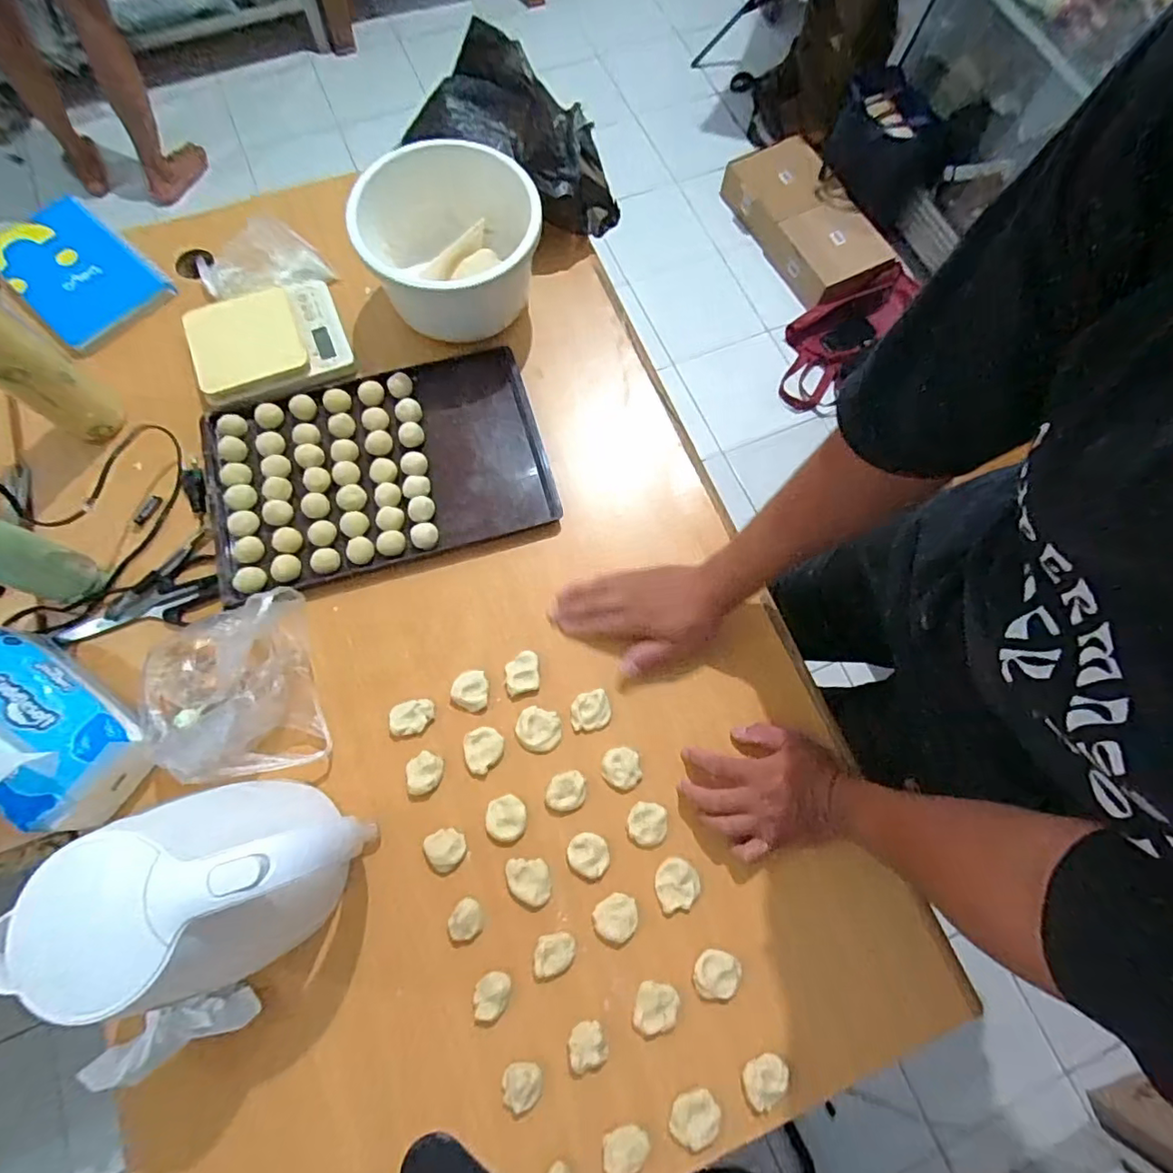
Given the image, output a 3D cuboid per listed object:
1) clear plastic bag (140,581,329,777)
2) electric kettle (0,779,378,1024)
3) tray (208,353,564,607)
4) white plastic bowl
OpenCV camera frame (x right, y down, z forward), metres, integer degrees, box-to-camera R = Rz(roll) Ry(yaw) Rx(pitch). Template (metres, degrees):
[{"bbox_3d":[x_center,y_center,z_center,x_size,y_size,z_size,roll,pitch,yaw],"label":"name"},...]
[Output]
[{"bbox_3d":[-0.350,0.099,0.555,0.154,0.058,0.177,-16,74,-6],"label":"clear plastic bag"},{"bbox_3d":[-0.277,0.217,0.439,0.199,0.193,0.128,-7,73,-4],"label":"electric kettle"},{"bbox_3d":[-0.240,-0.140,0.665,0.368,0.036,0.238,-16,74,-7],"label":"tray"},{"bbox_3d":[-0.154,-0.393,0.676,0.195,0.119,0.185,1,73,-2],"label":"white plastic bowl"}]

